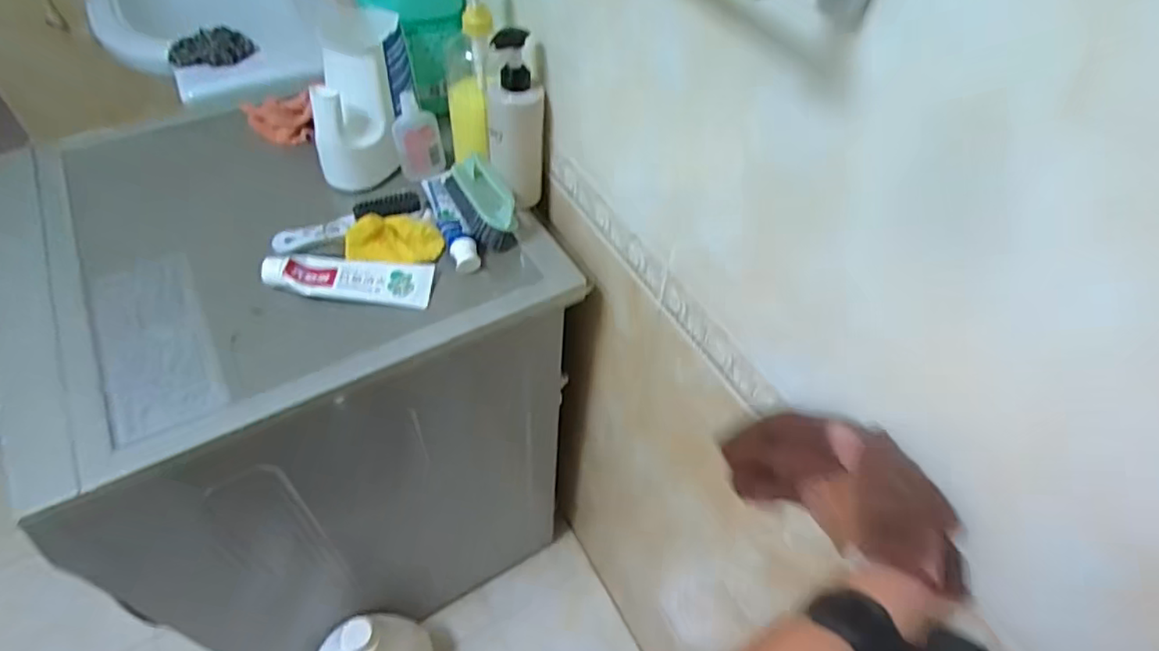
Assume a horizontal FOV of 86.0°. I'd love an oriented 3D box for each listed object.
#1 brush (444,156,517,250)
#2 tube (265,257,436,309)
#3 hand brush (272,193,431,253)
[{"bbox_3d":[-0.124,-0.156,0.795,0.060,0.070,0.131,-20,54,-19],"label":"brush"},{"bbox_3d":[-0.266,-0.054,0.719,0.187,0.035,0.057,2,50,-3],"label":"tube"},{"bbox_3d":[-0.278,-0.130,0.757,0.179,0.029,0.050,-17,53,-17],"label":"hand brush"}]

